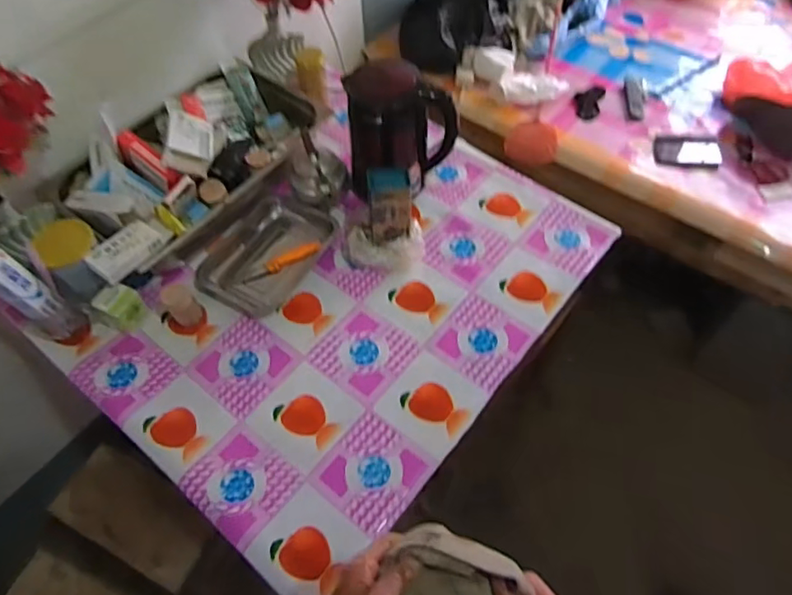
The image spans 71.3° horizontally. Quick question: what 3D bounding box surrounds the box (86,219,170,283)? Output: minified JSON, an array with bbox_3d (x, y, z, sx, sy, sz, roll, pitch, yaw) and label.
[{"bbox_3d":[-0.469,-0.083,0.961,0.071,0.029,0.119,32,64,20],"label":"box"}]

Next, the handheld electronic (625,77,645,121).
[{"bbox_3d":[0.690,-0.579,1.597,0.051,0.011,0.214,10,58,7],"label":"handheld electronic"}]

